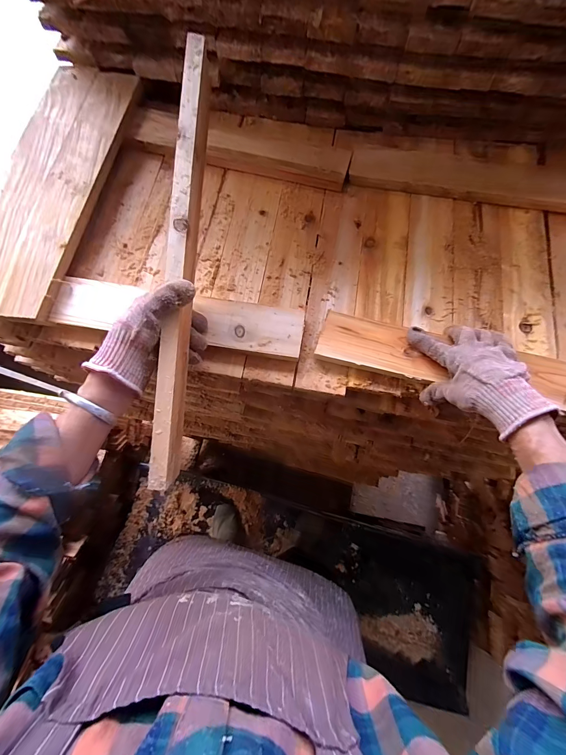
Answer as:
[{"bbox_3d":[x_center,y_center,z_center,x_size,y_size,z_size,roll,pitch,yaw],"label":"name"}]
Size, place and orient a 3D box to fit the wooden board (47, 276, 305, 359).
[{"bbox_3d":[-0.144,-0.087,0.453,0.346,0.028,0.076,10,72,2],"label":"wooden board"}]

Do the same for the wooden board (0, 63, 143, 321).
[{"bbox_3d":[-0.353,-0.305,0.486,0.145,0.030,0.458,11,72,2],"label":"wooden board"}]

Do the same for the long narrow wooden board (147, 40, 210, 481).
[{"bbox_3d":[-0.117,-0.122,0.376,0.020,0.069,0.489,5,89,0],"label":"long narrow wooden board"}]

